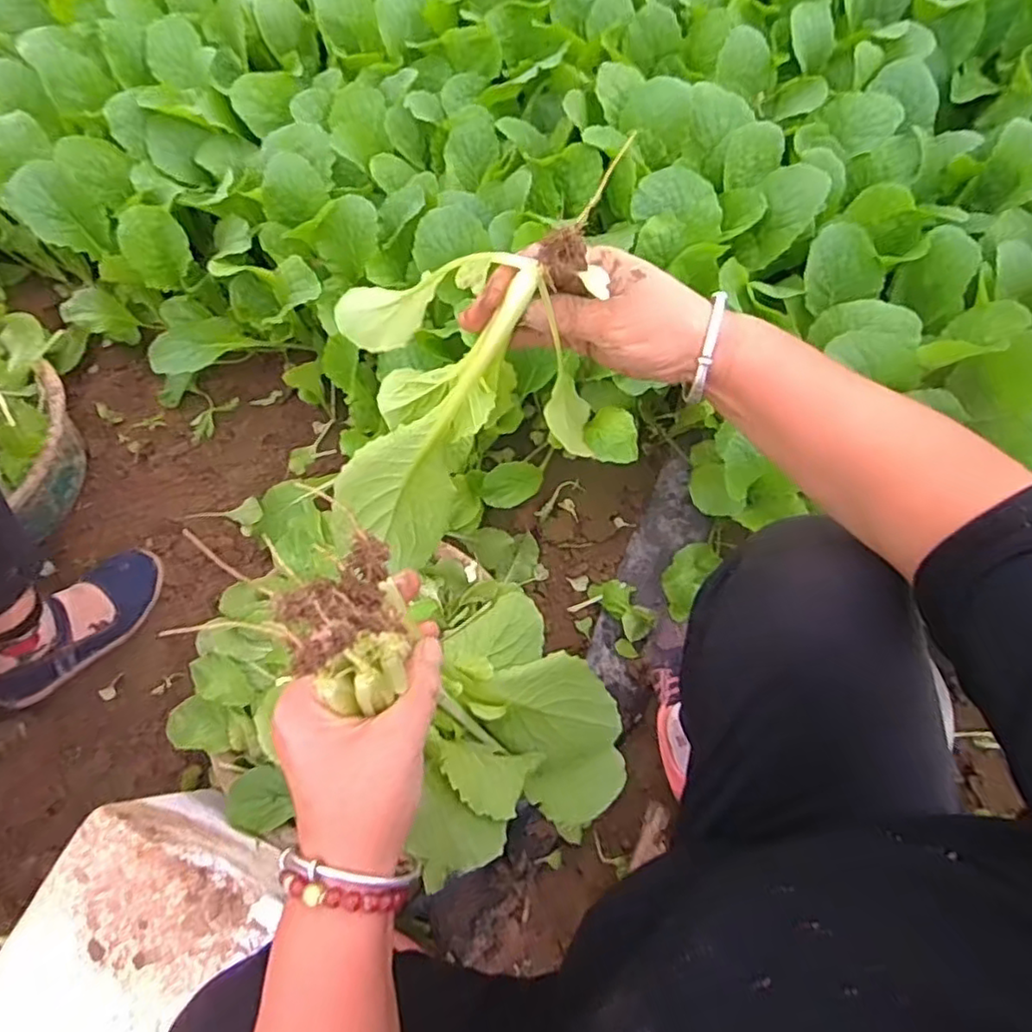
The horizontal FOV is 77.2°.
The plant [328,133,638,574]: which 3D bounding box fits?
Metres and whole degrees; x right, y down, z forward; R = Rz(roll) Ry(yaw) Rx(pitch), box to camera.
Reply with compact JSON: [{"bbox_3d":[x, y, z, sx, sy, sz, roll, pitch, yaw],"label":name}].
[{"bbox_3d":[-0.041,-0.074,0.397,0.174,0.220,0.157,5,71,3],"label":"plant"}]

